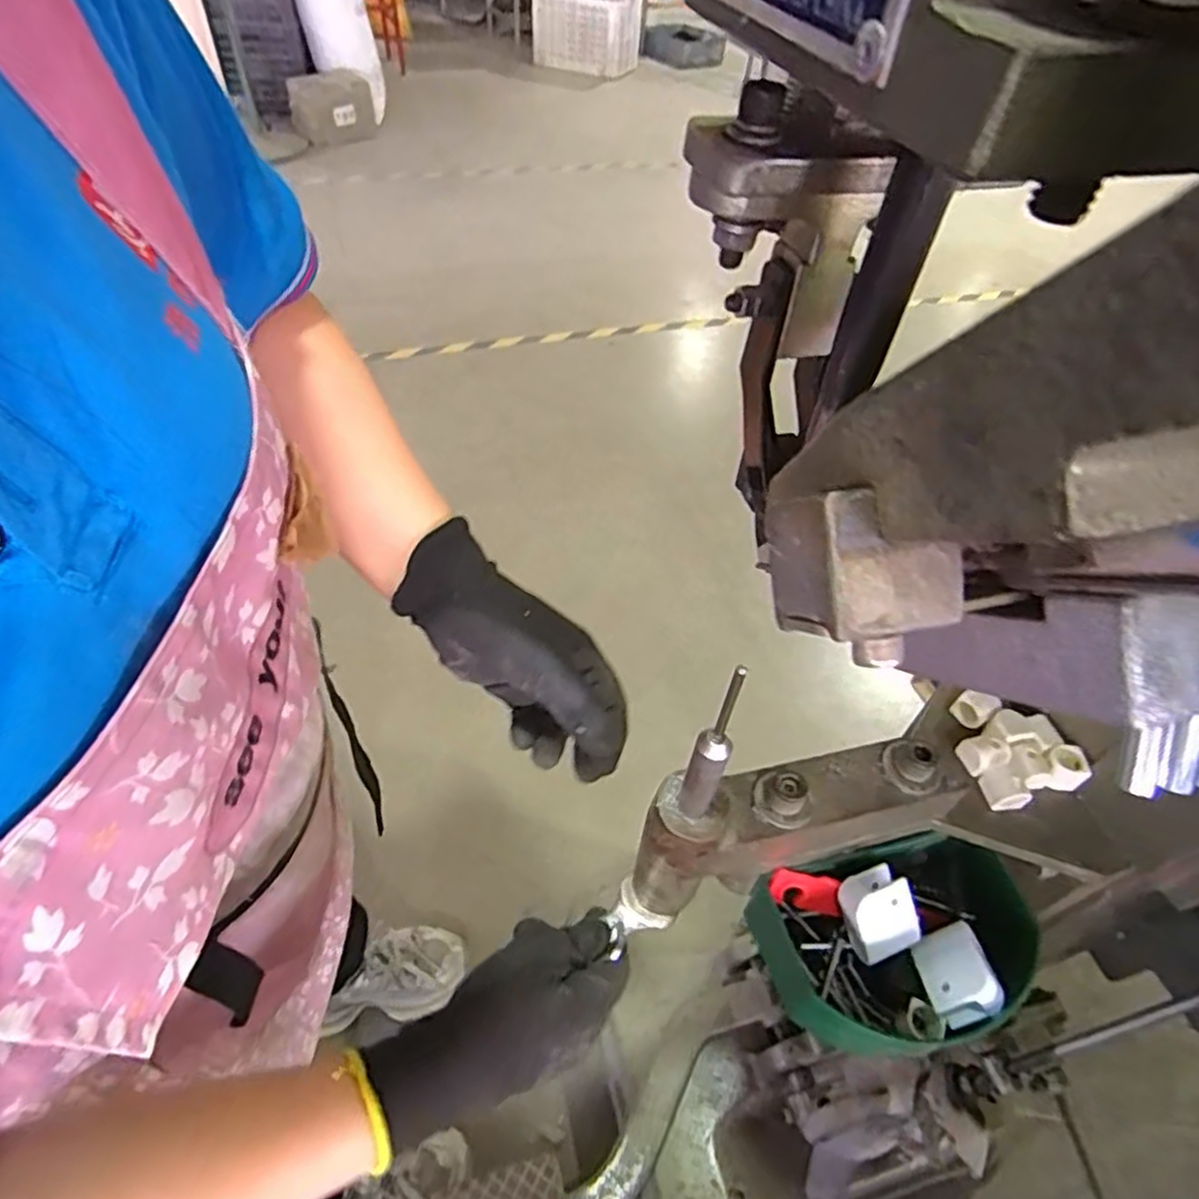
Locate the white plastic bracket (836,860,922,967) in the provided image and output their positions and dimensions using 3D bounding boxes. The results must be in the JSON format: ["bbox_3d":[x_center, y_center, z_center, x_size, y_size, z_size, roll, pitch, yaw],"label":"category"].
[{"bbox_3d":[0.156,0.177,0.398,0.038,0.021,0.043,-17,88,4],"label":"white plastic bracket"}]

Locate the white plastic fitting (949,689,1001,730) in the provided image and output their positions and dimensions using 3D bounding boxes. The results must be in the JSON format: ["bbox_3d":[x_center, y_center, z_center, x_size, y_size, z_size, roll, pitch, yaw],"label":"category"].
[{"bbox_3d":[0.237,0.069,0.450,0.017,0.022,0.022,-36,59,-27],"label":"white plastic fitting"}]

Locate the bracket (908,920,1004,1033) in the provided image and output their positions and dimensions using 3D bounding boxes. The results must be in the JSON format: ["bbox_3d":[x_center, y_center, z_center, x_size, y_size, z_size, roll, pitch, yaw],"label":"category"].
[{"bbox_3d":[0.195,0.204,0.387,0.036,0.021,0.045,-35,30,14],"label":"bracket"}]

